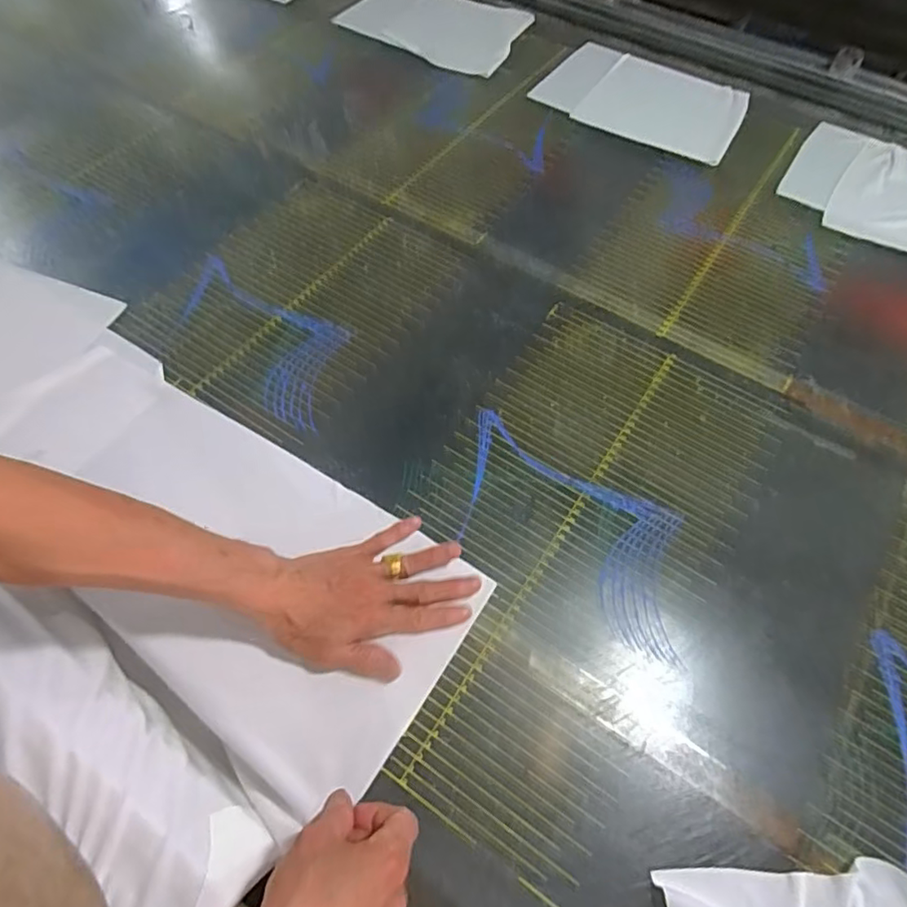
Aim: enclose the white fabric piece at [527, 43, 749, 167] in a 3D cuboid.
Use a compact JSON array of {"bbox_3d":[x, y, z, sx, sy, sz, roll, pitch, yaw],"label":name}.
[{"bbox_3d":[0.297,-0.556,0.905,0.302,0.017,0.212,29,65,19],"label":"white fabric piece"}]

